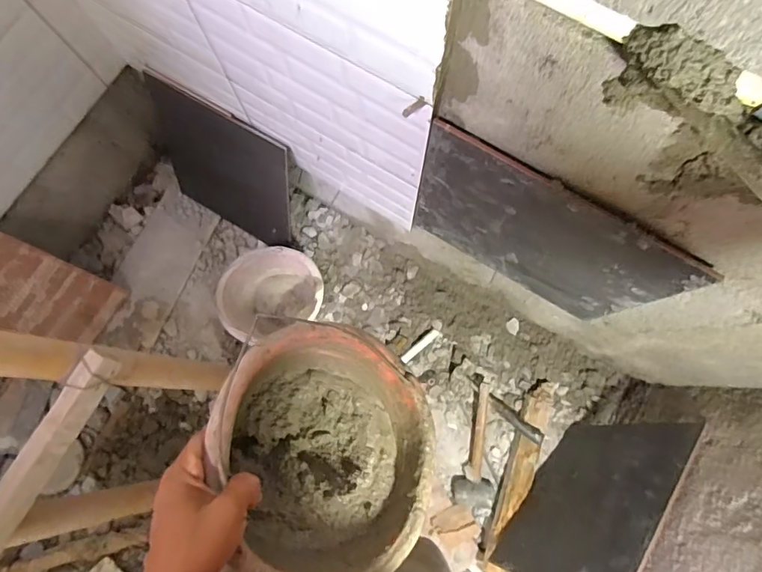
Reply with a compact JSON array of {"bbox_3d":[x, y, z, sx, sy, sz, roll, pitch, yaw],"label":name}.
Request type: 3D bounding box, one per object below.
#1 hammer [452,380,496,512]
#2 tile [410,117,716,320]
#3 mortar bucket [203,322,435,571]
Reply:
[{"bbox_3d":[0.261,0.423,1.223,0.105,0.054,0.334,14,80,3],"label":"hammer"},{"bbox_3d":[0.235,-0.072,0.769,0.386,0.379,0.013,31,80,7],"label":"tile"},{"bbox_3d":[-0.093,0.185,0.531,0.247,0.180,0.252,19,63,-33],"label":"mortar bucket"}]

